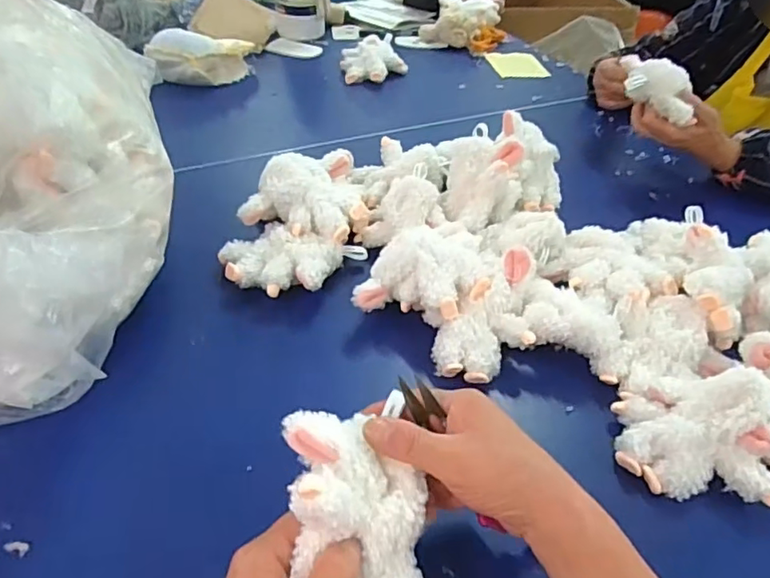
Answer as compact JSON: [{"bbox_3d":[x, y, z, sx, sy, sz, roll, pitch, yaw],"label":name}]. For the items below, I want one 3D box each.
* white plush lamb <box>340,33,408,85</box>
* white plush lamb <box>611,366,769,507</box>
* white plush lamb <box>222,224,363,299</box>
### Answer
[{"bbox_3d":[-0.021,-0.421,1.062,0.119,0.044,0.126,-6,43,-12],"label":"white plush lamb"},{"bbox_3d":[0.245,0.111,0.452,0.108,0.061,0.083,9,42,5],"label":"white plush lamb"},{"bbox_3d":[-0.095,-0.027,0.606,0.152,0.044,0.092,-1,42,-7],"label":"white plush lamb"}]

